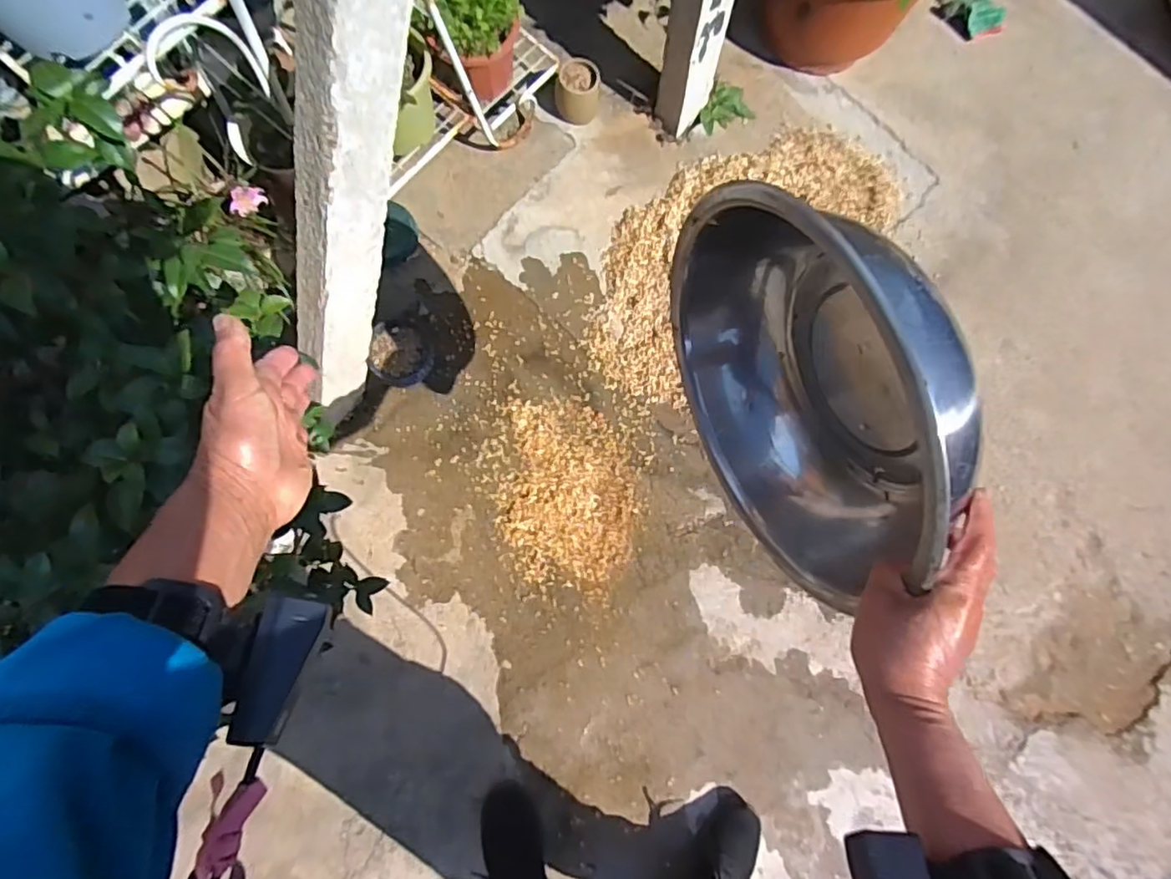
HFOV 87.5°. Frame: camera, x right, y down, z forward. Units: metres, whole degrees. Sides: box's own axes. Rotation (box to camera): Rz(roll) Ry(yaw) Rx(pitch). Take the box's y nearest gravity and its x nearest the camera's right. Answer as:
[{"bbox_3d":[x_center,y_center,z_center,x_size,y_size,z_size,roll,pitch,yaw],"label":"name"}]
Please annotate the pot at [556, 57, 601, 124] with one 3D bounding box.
[{"bbox_3d":[-0.014,-0.670,1.174,0.086,0.093,0.077,3,76,-1],"label":"pot"}]

